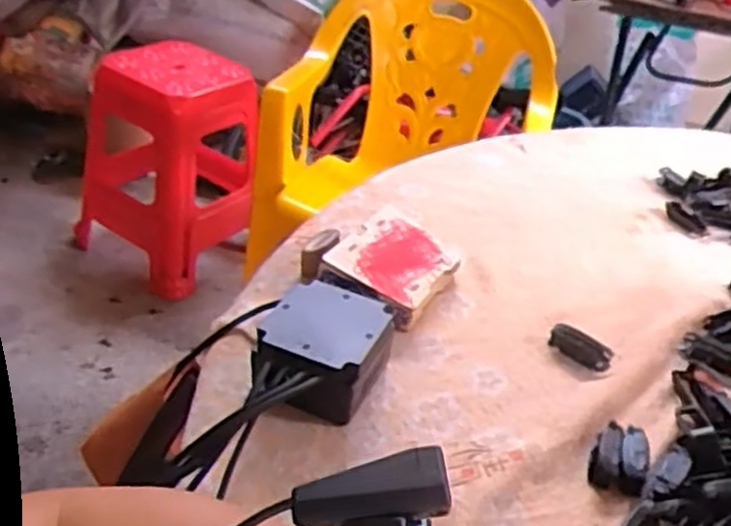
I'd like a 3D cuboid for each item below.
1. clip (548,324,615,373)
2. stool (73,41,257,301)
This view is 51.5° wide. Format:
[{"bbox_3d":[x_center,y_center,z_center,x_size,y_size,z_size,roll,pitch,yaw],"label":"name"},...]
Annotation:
[{"bbox_3d":[0.167,0.065,0.589,0.049,0.013,0.020,23,37,22],"label":"clip"},{"bbox_3d":[-0.470,-0.250,1.878,0.413,0.481,0.367,-22,43,-36],"label":"stool"}]

